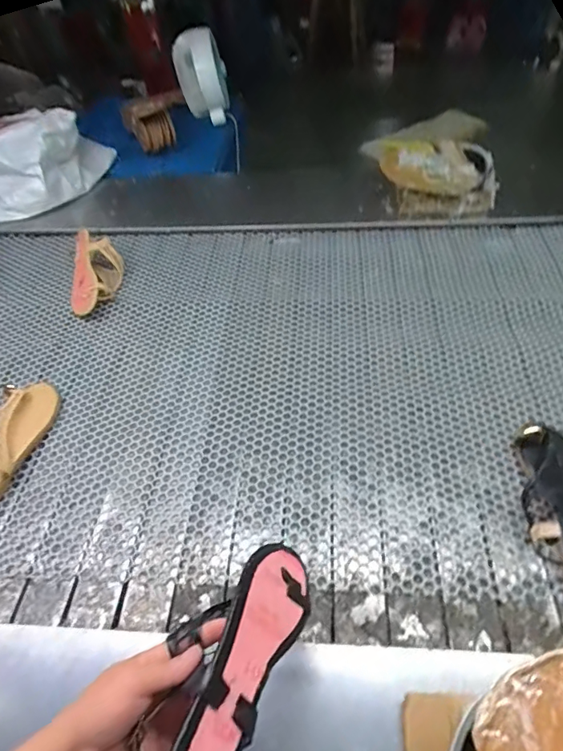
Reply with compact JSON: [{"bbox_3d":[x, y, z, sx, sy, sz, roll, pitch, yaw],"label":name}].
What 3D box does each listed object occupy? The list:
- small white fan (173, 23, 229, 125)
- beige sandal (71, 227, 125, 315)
[{"bbox_3d":[-0.245,-0.922,1.427,0.153,0.204,0.197,-9,49,-2],"label":"small white fan"},{"bbox_3d":[-0.384,-0.216,0.942,0.101,0.059,0.207,-10,48,-3],"label":"beige sandal"}]

